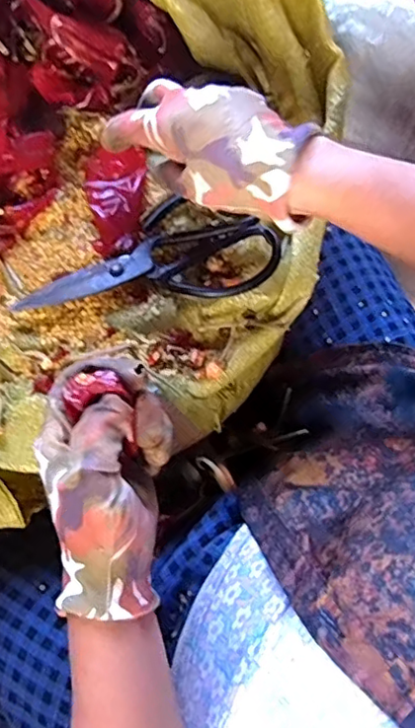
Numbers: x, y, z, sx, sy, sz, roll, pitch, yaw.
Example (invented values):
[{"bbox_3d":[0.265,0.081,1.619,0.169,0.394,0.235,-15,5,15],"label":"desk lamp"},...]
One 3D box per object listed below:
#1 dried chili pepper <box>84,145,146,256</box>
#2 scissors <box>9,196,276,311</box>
[{"bbox_3d":[-0.070,-0.127,0.447,0.046,0.012,0.091,-5,74,1],"label":"dried chili pepper"},{"bbox_3d":[-0.046,-0.080,0.433,0.190,0.020,0.096,-15,66,-6],"label":"scissors"}]

